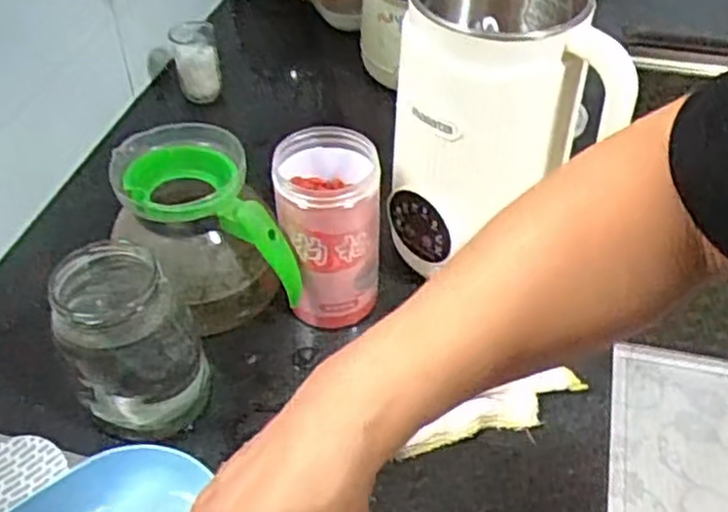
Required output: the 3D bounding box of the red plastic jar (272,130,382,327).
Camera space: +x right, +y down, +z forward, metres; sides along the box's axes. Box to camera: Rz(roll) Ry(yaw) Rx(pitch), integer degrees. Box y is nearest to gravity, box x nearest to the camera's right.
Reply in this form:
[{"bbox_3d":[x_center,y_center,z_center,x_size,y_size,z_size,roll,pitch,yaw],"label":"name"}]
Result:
[{"bbox_3d":[-0.028,-0.023,0.622,0.081,0.150,0.086,0,45,0],"label":"red plastic jar"}]

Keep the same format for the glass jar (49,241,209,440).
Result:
[{"bbox_3d":[-0.172,0.067,0.552,0.084,0.137,0.085,0,45,0],"label":"glass jar"}]

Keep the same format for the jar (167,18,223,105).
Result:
[{"bbox_3d":[-0.194,-0.225,0.867,0.051,0.081,0.046,-15,47,-15],"label":"jar"}]

